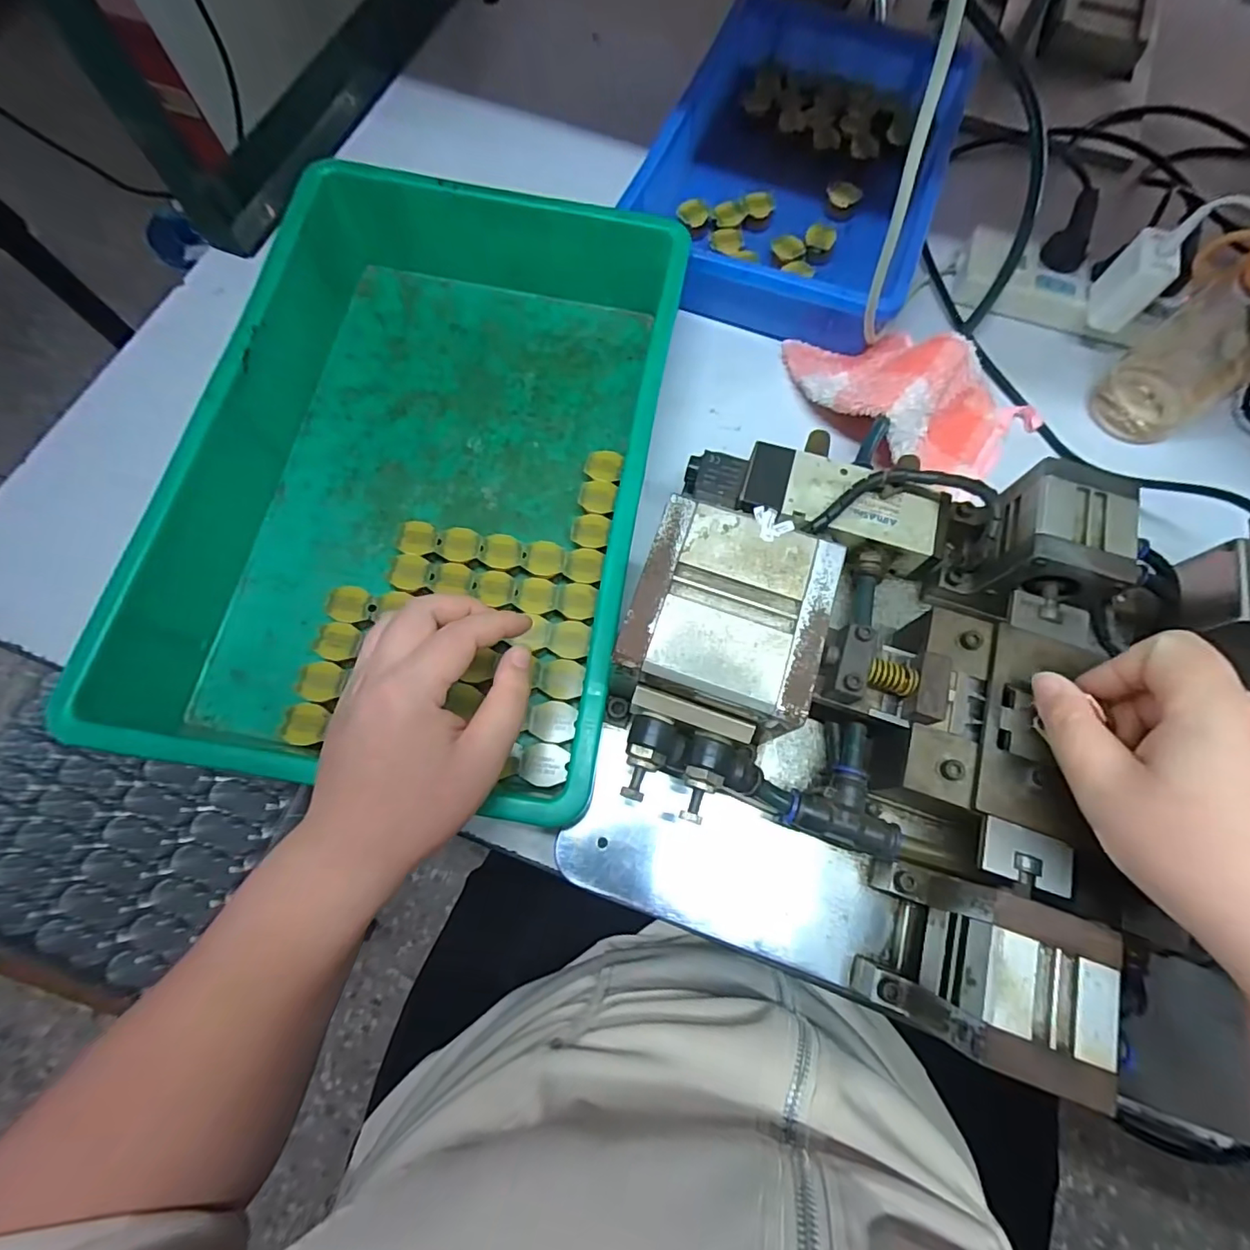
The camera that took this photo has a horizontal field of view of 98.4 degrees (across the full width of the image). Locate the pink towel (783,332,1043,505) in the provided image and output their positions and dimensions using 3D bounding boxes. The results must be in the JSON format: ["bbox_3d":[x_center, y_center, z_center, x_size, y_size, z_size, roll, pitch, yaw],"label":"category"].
[{"bbox_3d":[0.224,-0.189,0.431,0.203,0.051,0.132,35,75,9],"label":"pink towel"}]

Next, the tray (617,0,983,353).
[{"bbox_3d":[0.169,-0.442,0.506,0.235,0.059,0.395,22,74,5],"label":"tray"}]

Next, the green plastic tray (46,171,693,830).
[{"bbox_3d":[-0.126,-0.121,0.386,0.290,0.093,0.447,6,71,3],"label":"green plastic tray"}]

